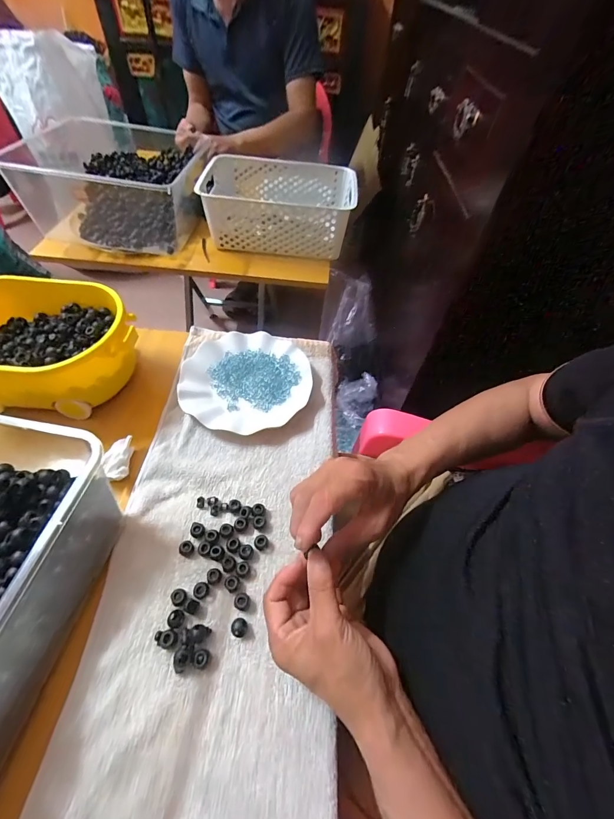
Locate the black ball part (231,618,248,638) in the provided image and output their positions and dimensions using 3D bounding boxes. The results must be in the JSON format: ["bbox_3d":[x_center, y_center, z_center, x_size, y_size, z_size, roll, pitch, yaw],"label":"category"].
[{"bbox_3d":[-0.064,0.207,0.324,0.015,0.012,0.015,2,54,-3],"label":"black ball part"}]

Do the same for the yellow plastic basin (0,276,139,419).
[{"bbox_3d":[-0.350,-0.085,0.446,0.253,0.097,0.163,3,54,-2],"label":"yellow plastic basin"}]

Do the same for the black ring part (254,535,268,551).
[{"bbox_3d":[-0.050,0.145,0.370,0.015,0.007,0.015,2,54,-3],"label":"black ring part"}]

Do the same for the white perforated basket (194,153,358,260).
[{"bbox_3d":[-0.055,-0.439,0.733,0.305,0.107,0.207,6,54,0],"label":"white perforated basket"}]

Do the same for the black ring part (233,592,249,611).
[{"bbox_3d":[-0.065,0.191,0.338,0.015,0.009,0.015,2,54,-3],"label":"black ring part"}]

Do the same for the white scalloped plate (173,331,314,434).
[{"bbox_3d":[-0.086,-0.047,0.501,0.182,0.024,0.181,2,54,-3],"label":"white scalloped plate"}]

